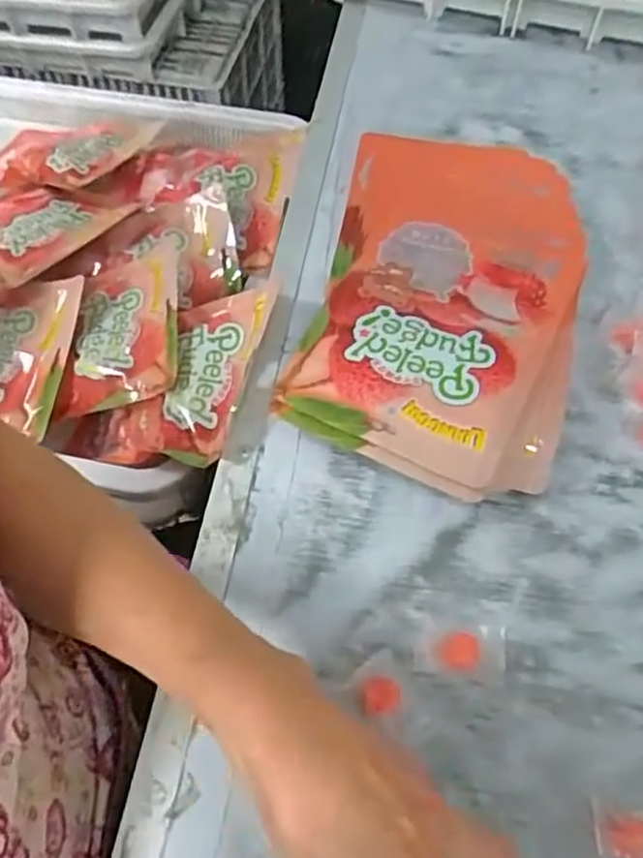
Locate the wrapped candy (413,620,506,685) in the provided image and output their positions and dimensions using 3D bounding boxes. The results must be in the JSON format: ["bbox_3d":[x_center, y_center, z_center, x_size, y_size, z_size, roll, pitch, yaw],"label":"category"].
[{"bbox_3d":[0.080,0.129,0.396,0.049,0.013,0.031,8,57,4],"label":"wrapped candy"}]

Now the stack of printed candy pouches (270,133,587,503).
[{"bbox_3d":[0.097,-0.112,0.538,0.194,0.051,0.352,11,58,6],"label":"stack of printed candy pouches"}]

